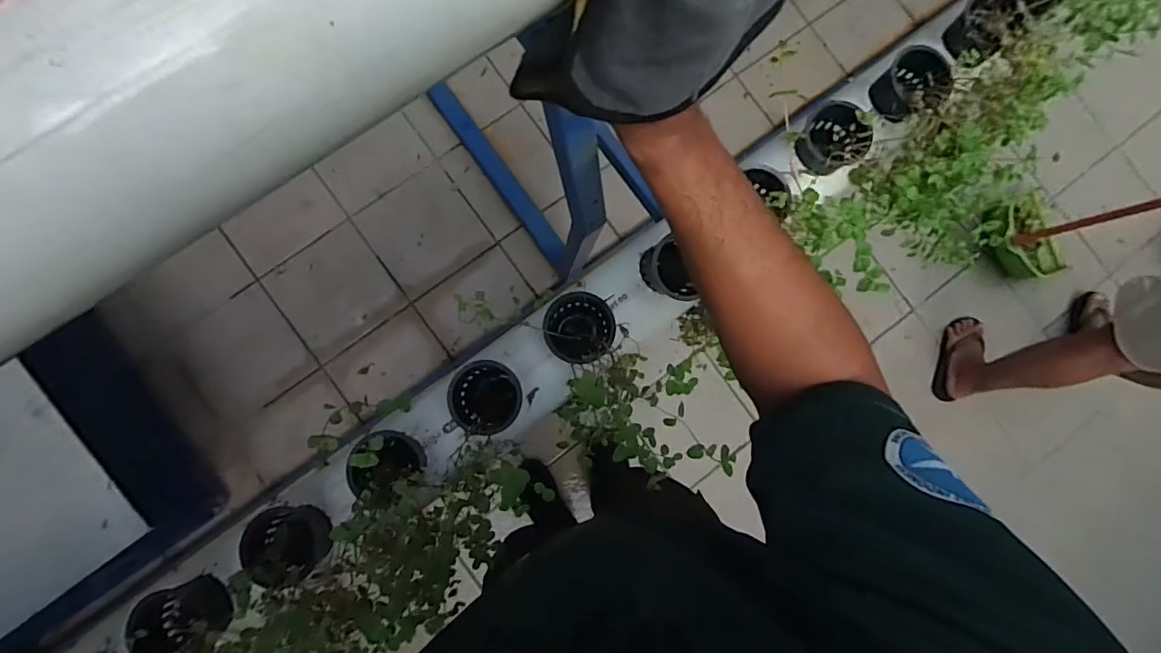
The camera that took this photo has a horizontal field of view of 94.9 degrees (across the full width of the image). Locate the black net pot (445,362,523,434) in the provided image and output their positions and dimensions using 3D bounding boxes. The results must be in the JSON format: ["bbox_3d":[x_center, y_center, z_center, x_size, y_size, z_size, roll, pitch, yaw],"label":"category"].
[{"bbox_3d":[-0.104,0.080,0.589,0.075,0.086,0.080,0,86,-4],"label":"black net pot"}]

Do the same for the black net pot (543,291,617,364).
[{"bbox_3d":[-0.003,0.002,0.594,0.074,0.051,0.074,0,86,-4],"label":"black net pot"}]

